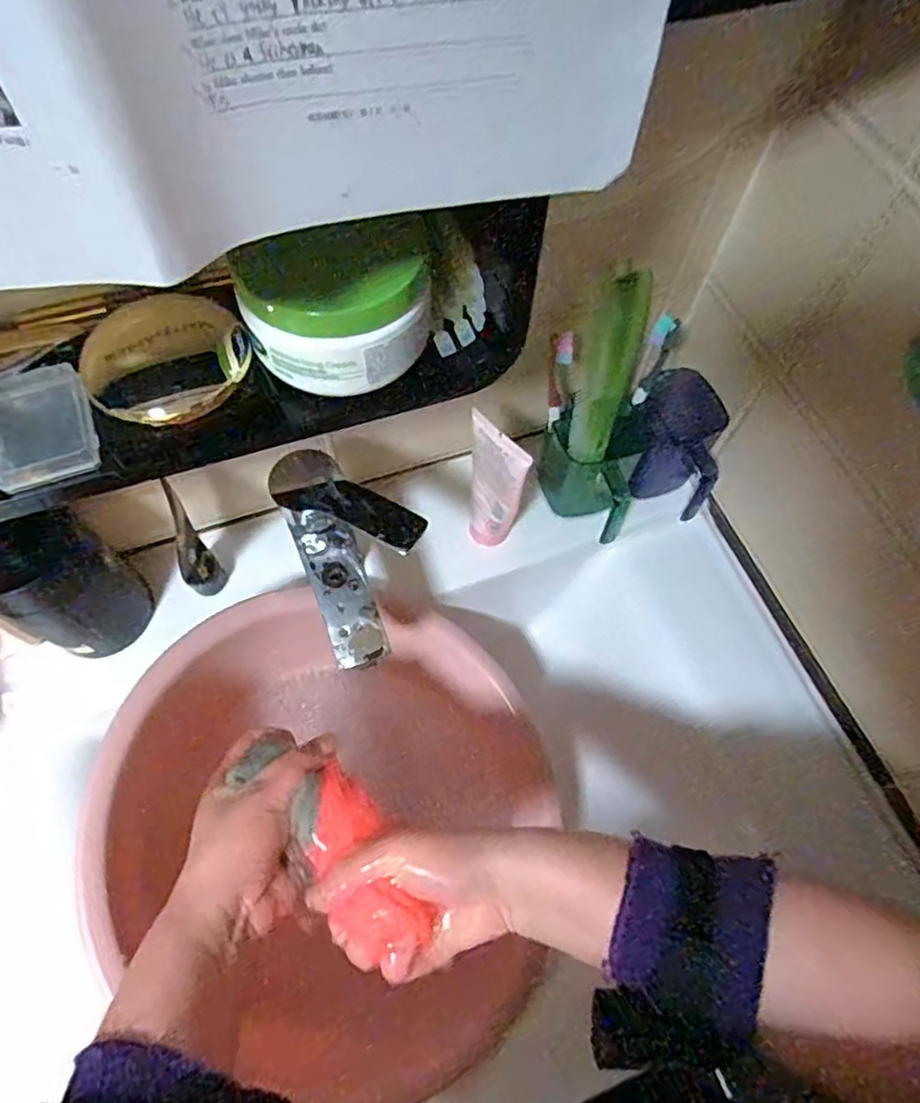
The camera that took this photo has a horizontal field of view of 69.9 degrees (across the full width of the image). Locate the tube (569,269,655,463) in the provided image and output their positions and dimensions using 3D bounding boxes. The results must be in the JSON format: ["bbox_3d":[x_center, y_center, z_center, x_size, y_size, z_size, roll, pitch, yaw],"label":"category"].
[{"bbox_3d":[0.124,-0.154,0.552,0.050,0.157,0.047,8,35,2],"label":"tube"}]

